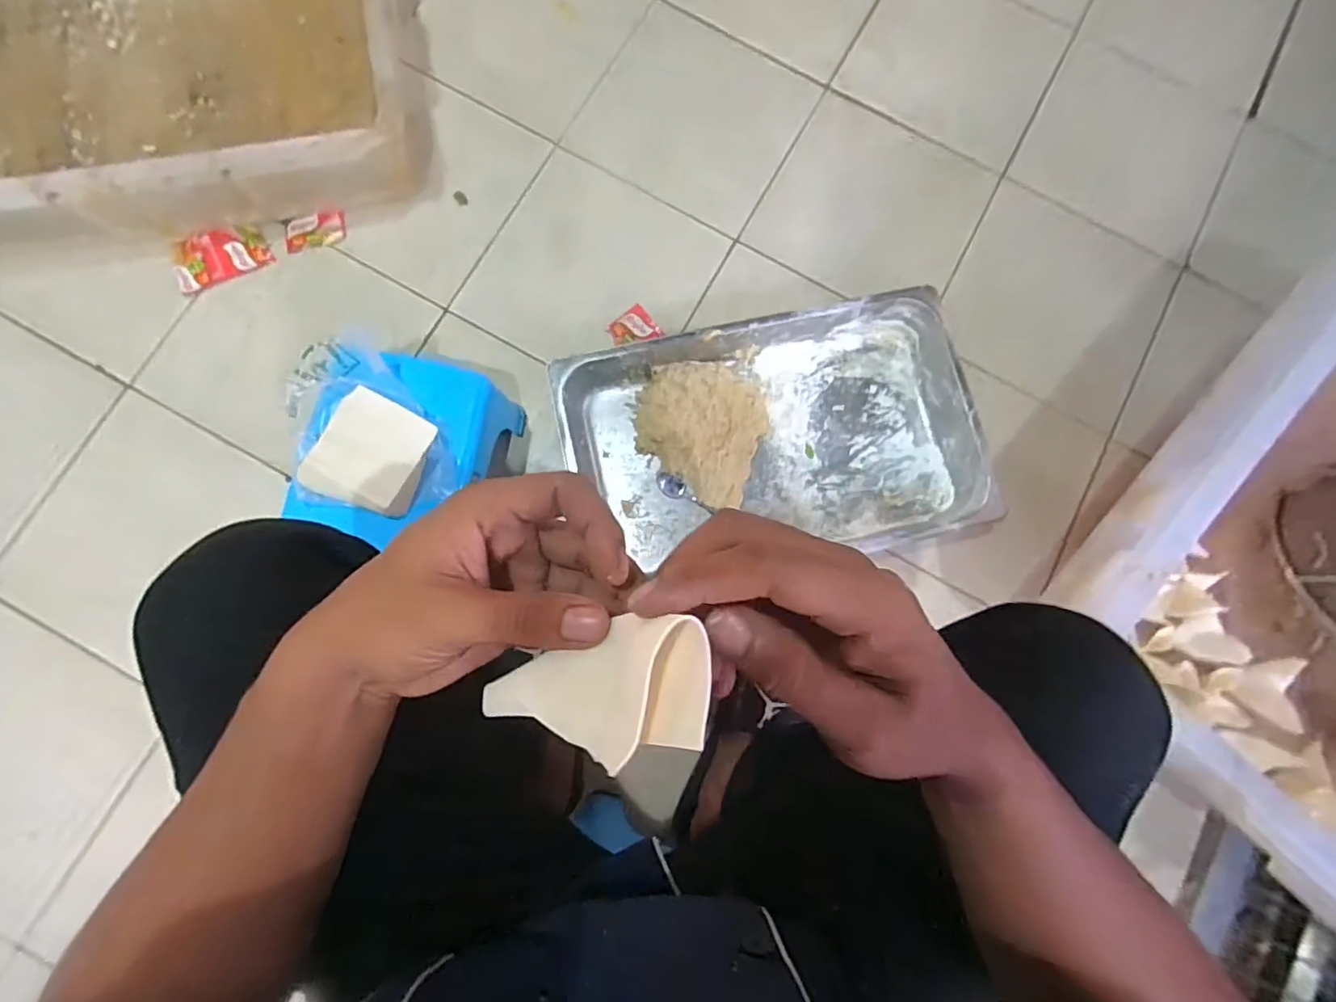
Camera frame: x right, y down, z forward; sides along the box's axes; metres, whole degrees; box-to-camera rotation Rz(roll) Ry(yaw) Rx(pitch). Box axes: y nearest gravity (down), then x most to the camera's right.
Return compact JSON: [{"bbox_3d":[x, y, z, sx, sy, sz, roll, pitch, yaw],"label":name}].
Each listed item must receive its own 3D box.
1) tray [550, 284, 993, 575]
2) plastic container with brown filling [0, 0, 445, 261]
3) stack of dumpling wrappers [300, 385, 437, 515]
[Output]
[{"bbox_3d":[0.133,-0.073,0.766,0.523,0.085,0.323,-12,82,-4],"label":"tray"},{"bbox_3d":[-0.685,-0.601,0.770,0.669,0.140,0.498,-14,82,-5],"label":"plastic container with brown filling"},{"bbox_3d":[-0.298,-0.046,0.580,0.103,0.024,0.112,26,81,2],"label":"stack of dumpling wrappers"}]

